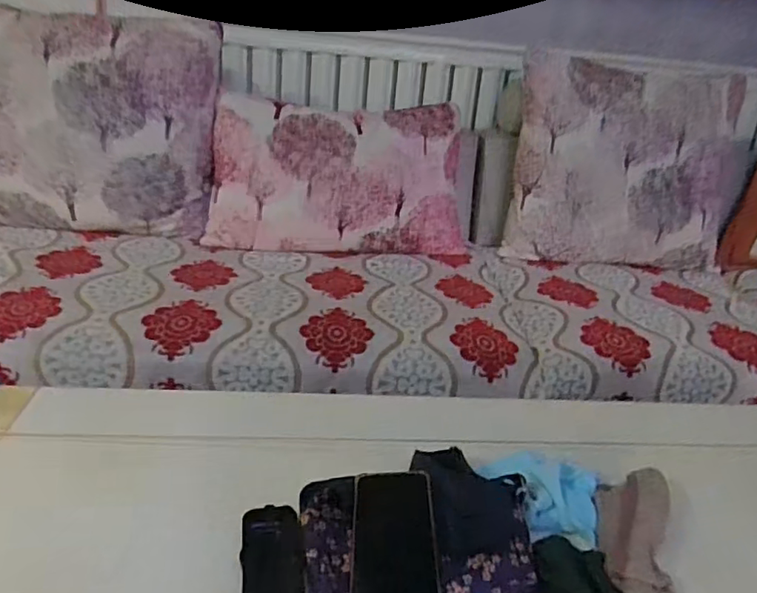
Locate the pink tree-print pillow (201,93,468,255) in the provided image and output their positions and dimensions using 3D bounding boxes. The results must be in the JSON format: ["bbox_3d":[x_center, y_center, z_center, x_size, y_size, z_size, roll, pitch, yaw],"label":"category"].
[{"bbox_3d":[-0.087,-0.300,1.473,0.632,0.387,0.130,2,-2,-10],"label":"pink tree-print pillow"}]

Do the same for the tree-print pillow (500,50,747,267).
[{"bbox_3d":[0.647,-0.331,1.519,0.594,0.492,0.114,3,13,-6],"label":"tree-print pillow"}]

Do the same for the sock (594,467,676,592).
[{"bbox_3d":[0.257,0.222,0.592,0.070,0.031,0.162,13,26,15],"label":"sock"}]

